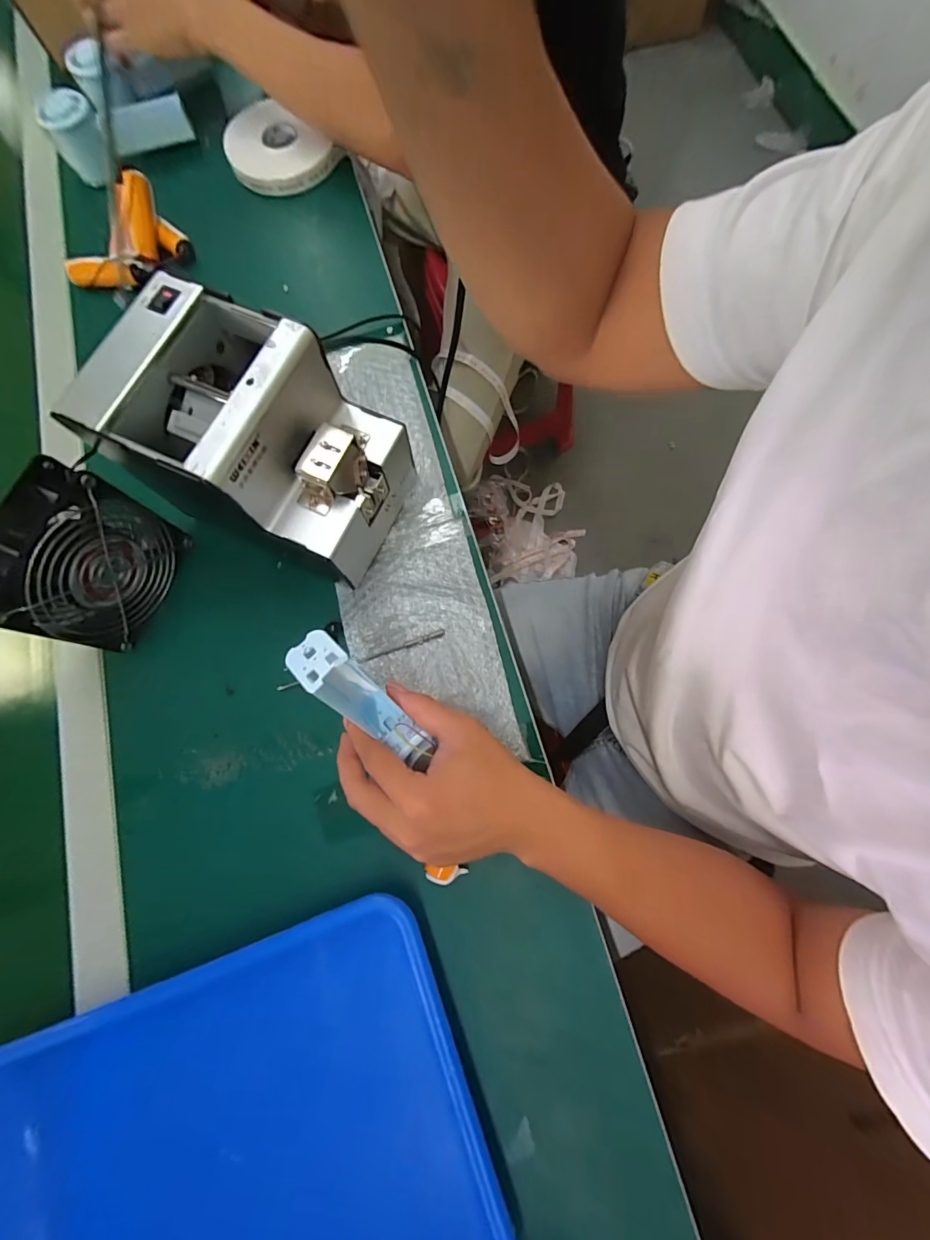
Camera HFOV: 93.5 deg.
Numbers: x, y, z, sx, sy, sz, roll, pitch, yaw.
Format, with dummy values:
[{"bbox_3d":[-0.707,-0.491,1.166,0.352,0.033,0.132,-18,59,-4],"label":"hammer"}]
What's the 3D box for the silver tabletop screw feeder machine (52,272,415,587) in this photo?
[{"bbox_3d":[-0.152,-0.134,0.340,0.180,0.153,0.122,24,79,9],"label":"silver tabletop screw feeder machine"}]

